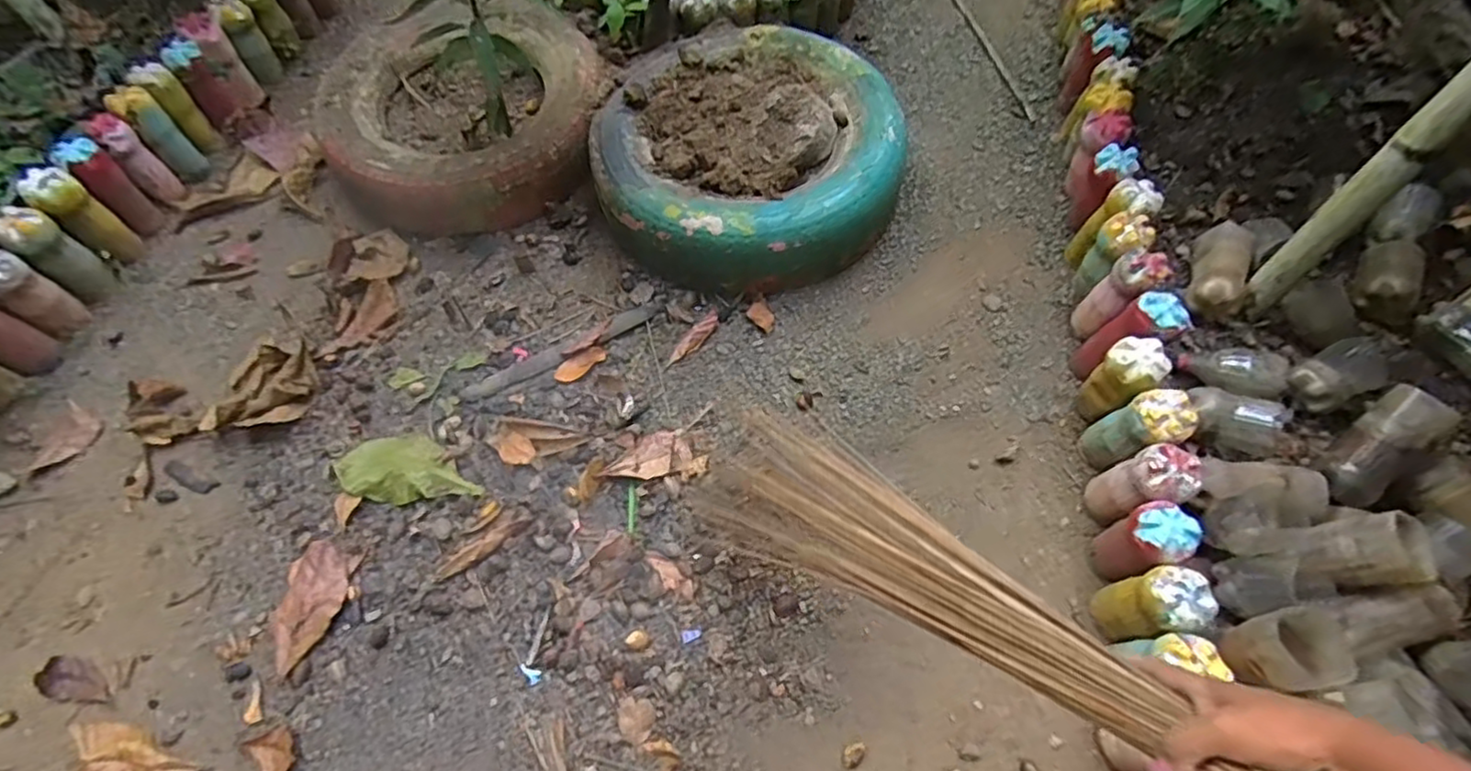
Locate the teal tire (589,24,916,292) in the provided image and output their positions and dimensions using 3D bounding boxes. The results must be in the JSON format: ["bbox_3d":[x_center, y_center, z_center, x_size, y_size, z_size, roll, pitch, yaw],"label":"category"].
[{"bbox_3d":[0.034,-0.516,1.466,0.630,0.180,0.639,0,62,0],"label":"teal tire"}]

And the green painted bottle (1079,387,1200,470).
[{"bbox_3d":[0.670,0.081,1.131,0.076,0.225,0.101,-24,65,-12],"label":"green painted bottle"}]

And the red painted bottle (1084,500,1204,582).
[{"bbox_3d":[0.629,0.248,1.055,0.086,0.233,0.092,-25,67,-10],"label":"red painted bottle"}]

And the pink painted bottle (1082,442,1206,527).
[{"bbox_3d":[0.659,0.166,1.095,0.080,0.222,0.094,-16,65,-7],"label":"pink painted bottle"}]

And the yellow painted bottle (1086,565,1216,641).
[{"bbox_3d":[0.619,0.327,1.003,0.084,0.188,0.087,-18,63,-9],"label":"yellow painted bottle"}]

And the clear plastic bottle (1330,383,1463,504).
[{"bbox_3d":[1.023,0.099,1.050,0.089,0.073,0.203,33,105,15],"label":"clear plastic bottle"}]

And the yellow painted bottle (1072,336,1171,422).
[{"bbox_3d":[0.665,0.002,1.178,0.078,0.219,0.097,-16,65,-7],"label":"yellow painted bottle"}]

